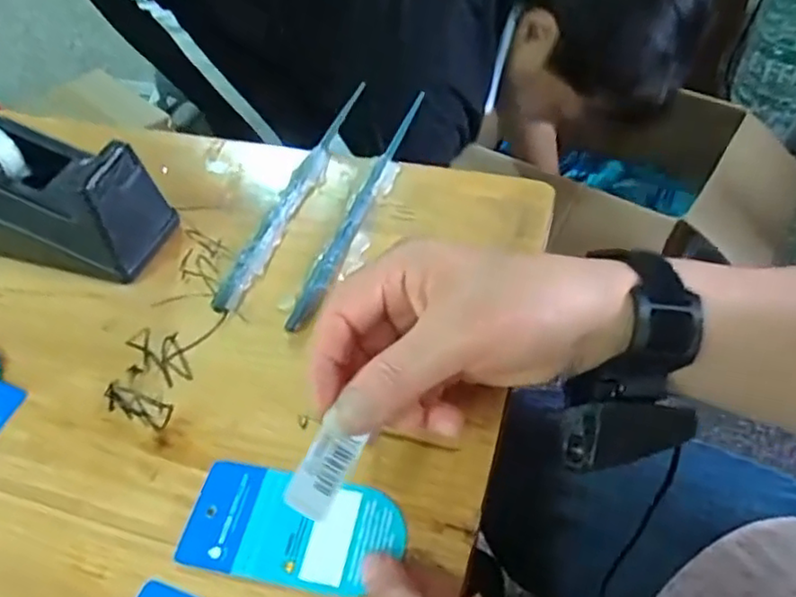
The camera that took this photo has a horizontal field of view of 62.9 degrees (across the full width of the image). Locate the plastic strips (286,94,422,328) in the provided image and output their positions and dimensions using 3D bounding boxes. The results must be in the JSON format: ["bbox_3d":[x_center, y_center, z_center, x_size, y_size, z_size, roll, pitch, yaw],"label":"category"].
[{"bbox_3d":[-0.021,-0.065,0.413,0.013,0.008,0.217,11,51,15],"label":"plastic strips"}]

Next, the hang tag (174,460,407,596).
[{"bbox_3d":[-0.044,0.098,0.279,0.092,0.004,0.047,5,50,9],"label":"hang tag"}]

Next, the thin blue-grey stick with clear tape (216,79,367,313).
[{"bbox_3d":[-0.063,-0.078,0.429,0.018,0.010,0.228,10,51,14],"label":"thin blue-grey stick with clear tape"}]

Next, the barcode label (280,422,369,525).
[{"bbox_3d":[-0.029,0.067,0.254,0.019,0.004,0.036,34,61,-9],"label":"barcode label"}]

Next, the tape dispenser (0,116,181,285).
[{"bbox_3d":[-0.220,-0.064,0.383,0.150,0.076,0.059,9,50,13],"label":"tape dispenser"}]

